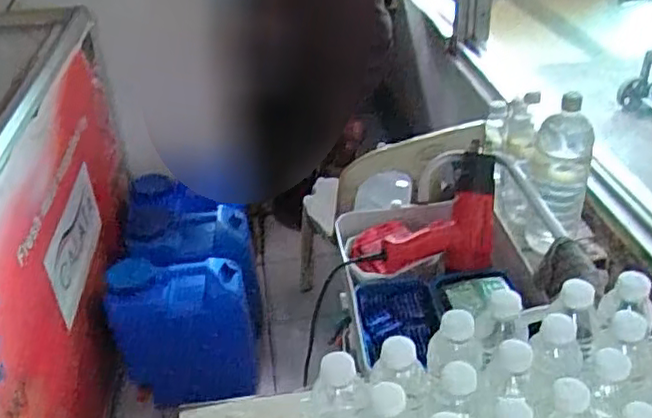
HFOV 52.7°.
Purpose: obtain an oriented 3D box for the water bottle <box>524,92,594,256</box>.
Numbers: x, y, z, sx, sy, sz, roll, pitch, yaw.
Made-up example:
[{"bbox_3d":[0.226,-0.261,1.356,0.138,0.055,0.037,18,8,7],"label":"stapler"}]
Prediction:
[{"bbox_3d":[0.387,-0.053,1.097,0.090,0.277,0.106,7,35,14],"label":"water bottle"}]

